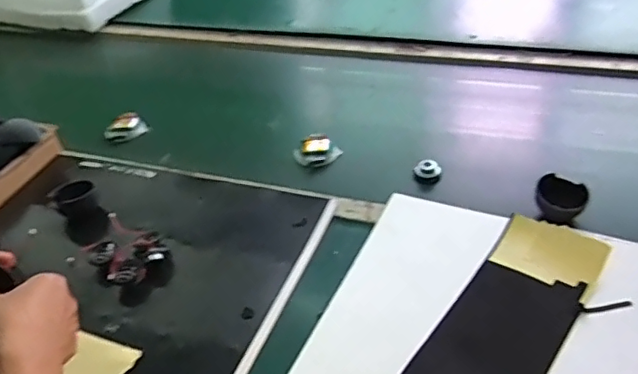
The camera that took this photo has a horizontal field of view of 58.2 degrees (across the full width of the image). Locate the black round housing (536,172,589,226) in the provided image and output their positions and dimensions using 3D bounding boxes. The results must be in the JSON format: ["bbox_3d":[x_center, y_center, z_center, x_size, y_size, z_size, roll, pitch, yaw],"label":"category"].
[{"bbox_3d":[0.282,0.014,0.667,0.053,0.039,0.048,11,41,23],"label":"black round housing"}]

